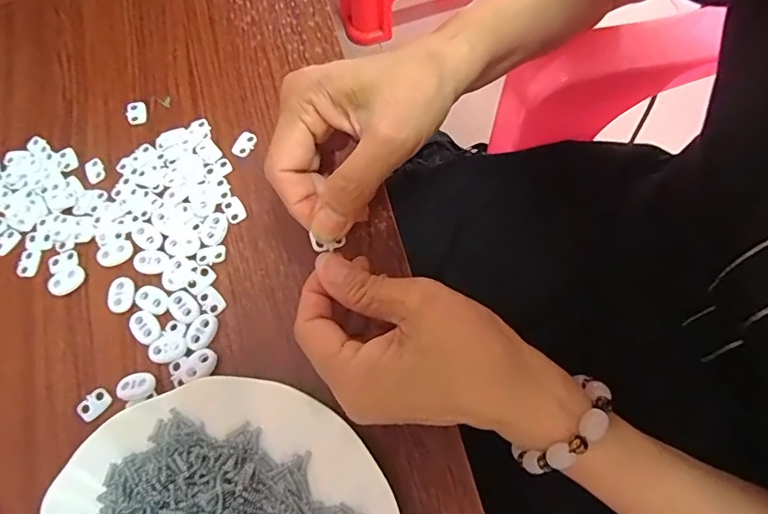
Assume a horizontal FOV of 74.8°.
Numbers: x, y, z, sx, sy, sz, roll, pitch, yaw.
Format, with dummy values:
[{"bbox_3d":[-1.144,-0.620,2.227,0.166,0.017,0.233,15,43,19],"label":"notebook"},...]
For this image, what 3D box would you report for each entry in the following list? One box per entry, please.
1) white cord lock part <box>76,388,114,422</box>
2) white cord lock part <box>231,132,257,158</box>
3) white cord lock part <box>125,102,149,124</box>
[{"bbox_3d":[-0.171,0.087,0.295,0.013,0.004,0.019,39,76,16],"label":"white cord lock part"},{"bbox_3d":[-0.098,-0.080,0.351,0.014,0.004,0.019,31,74,14],"label":"white cord lock part"},{"bbox_3d":[-0.182,-0.106,0.369,0.015,0.004,0.018,-16,69,-3],"label":"white cord lock part"}]

